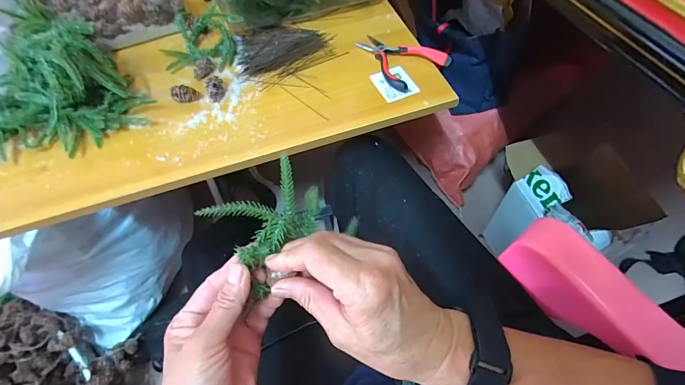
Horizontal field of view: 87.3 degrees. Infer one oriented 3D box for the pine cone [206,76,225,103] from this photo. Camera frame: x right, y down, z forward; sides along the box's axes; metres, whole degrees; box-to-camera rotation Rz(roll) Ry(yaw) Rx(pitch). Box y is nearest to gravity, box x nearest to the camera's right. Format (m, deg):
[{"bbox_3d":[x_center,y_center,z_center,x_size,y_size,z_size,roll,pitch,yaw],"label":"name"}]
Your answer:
[{"bbox_3d":[-0.173,-0.141,0.491,0.020,0.021,0.030,-11,58,-3],"label":"pine cone"}]

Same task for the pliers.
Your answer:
[{"bbox_3d":[0.080,-0.200,0.515,0.082,0.021,0.123,-29,61,-14],"label":"pliers"}]

